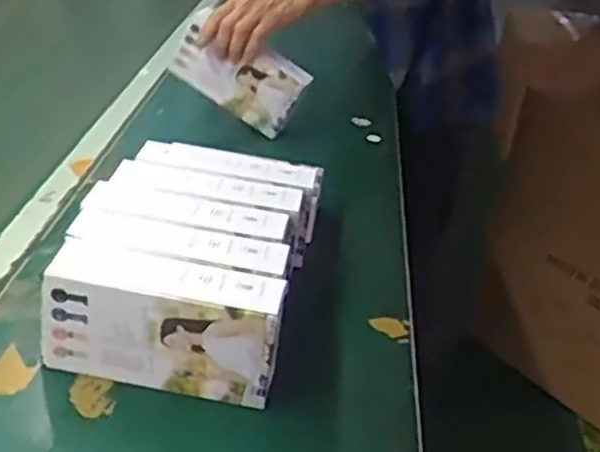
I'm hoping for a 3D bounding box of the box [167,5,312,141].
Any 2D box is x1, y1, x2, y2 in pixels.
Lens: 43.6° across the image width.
[{"bbox_3d":[-0.090,-0.224,1.096,0.189,0.120,0.038,31,37,-4],"label":"box"}]

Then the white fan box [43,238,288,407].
[{"bbox_3d":[-0.111,0.075,0.620,0.189,0.090,0.051,8,29,4],"label":"white fan box"}]

